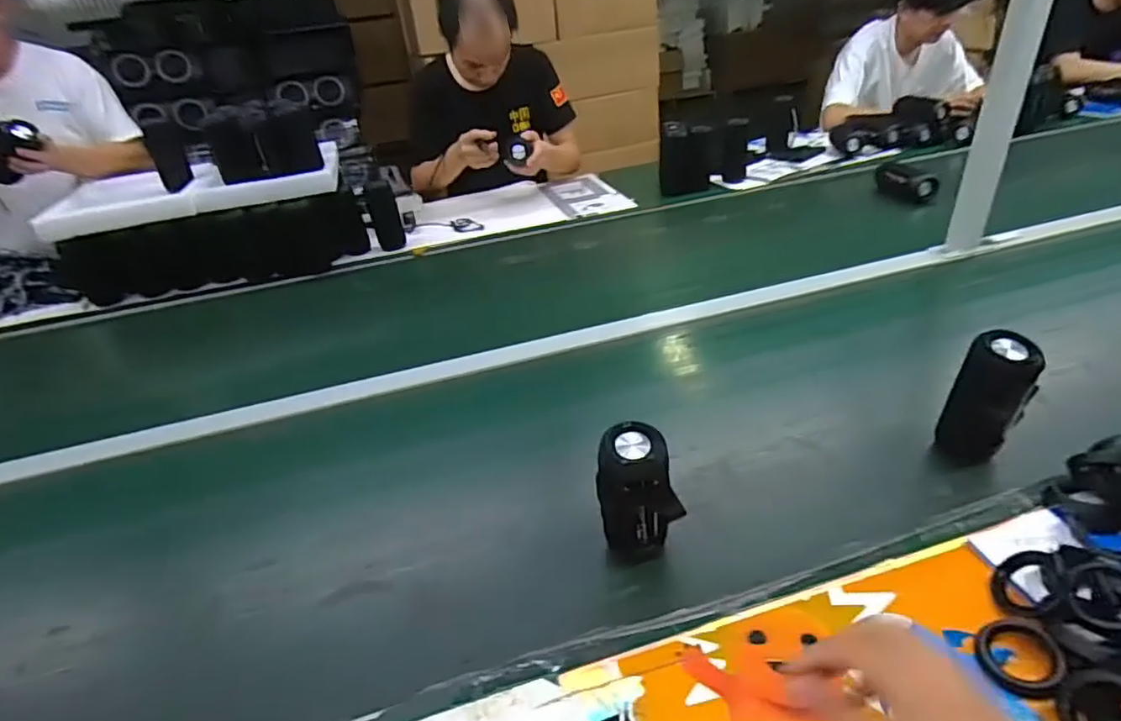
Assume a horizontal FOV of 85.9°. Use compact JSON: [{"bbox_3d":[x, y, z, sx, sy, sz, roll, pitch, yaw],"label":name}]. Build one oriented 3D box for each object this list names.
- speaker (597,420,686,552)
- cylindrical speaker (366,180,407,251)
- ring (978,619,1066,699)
[{"bbox_3d":[0.075,0.129,0.588,0.060,0.125,0.068,-32,42,-34],"label":"speaker"},{"bbox_3d":[-0.419,-0.343,1.453,0.068,0.162,0.052,-12,34,-9],"label":"cylindrical speaker"},{"bbox_3d":[0.373,0.237,0.488,0.055,0.018,0.061,15,39,28],"label":"ring"}]

